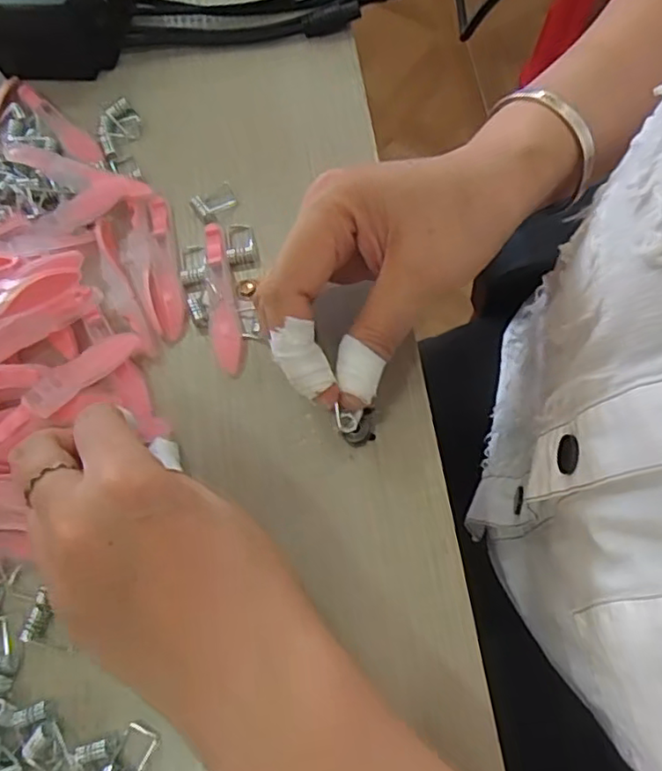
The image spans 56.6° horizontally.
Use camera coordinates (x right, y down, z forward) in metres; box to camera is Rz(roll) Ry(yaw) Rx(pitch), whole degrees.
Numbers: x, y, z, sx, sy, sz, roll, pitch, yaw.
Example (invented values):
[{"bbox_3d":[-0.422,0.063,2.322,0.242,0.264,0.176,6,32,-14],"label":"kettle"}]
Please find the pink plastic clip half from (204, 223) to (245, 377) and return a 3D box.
[{"bbox_3d":[-0.052,-0.044,0.298,0.014,0.011,0.077,-10,70,3],"label":"pink plastic clip half"}]

